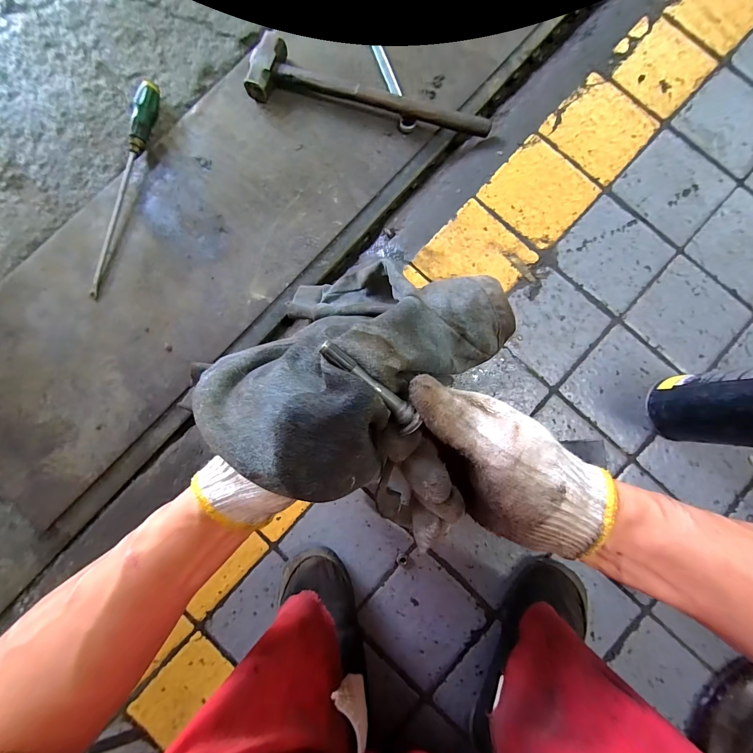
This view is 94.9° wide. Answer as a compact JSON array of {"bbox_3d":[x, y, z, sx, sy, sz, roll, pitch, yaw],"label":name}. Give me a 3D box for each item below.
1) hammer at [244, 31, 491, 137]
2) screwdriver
[{"bbox_3d":[-0.009,-0.492,0.592,0.419,0.035,0.101,12,85,2],"label":"hammer"},{"bbox_3d":[-0.428,-0.317,0.580,0.024,0.029,0.379,13,85,2],"label":"screwdriver"}]

